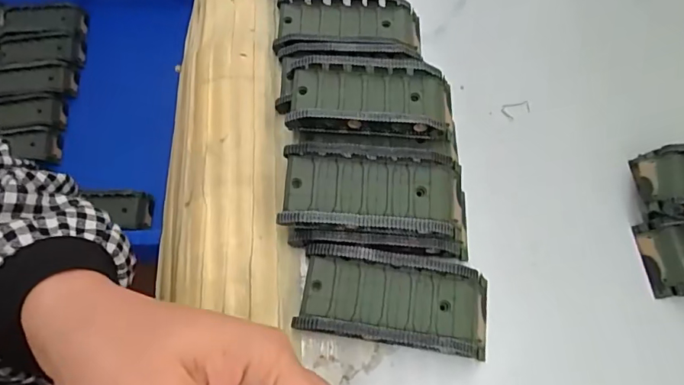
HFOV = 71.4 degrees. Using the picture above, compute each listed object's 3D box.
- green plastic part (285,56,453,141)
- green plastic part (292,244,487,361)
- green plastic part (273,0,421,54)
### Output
[{"bbox_3d":[0.018,-0.055,0.285,0.095,0.027,0.046,4,65,-1],"label":"green plastic part"},{"bbox_3d":[0.028,0.056,0.245,0.096,0.019,0.044,9,65,1],"label":"green plastic part"},{"bbox_3d":[0.005,-0.113,0.320,0.096,0.019,0.048,2,65,-2],"label":"green plastic part"}]

